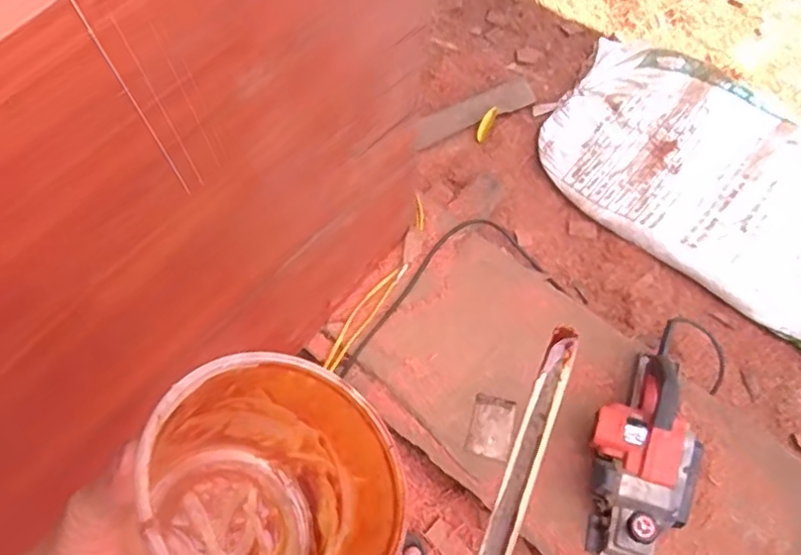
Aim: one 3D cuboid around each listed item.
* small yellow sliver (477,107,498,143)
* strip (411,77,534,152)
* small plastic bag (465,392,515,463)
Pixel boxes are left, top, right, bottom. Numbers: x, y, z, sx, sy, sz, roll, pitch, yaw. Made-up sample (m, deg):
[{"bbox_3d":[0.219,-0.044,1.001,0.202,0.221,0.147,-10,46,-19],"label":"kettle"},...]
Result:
[{"bbox_3d":[0.219,-0.389,1.625,0.030,0.008,0.098,25,81,10],"label":"small yellow sliver"},{"bbox_3d":[0.181,-0.418,1.629,0.330,0.019,0.073,-24,88,-5],"label":"strip"},{"bbox_3d":[0.169,0.278,1.199,0.080,0.007,0.119,4,56,23],"label":"small plastic bag"}]

